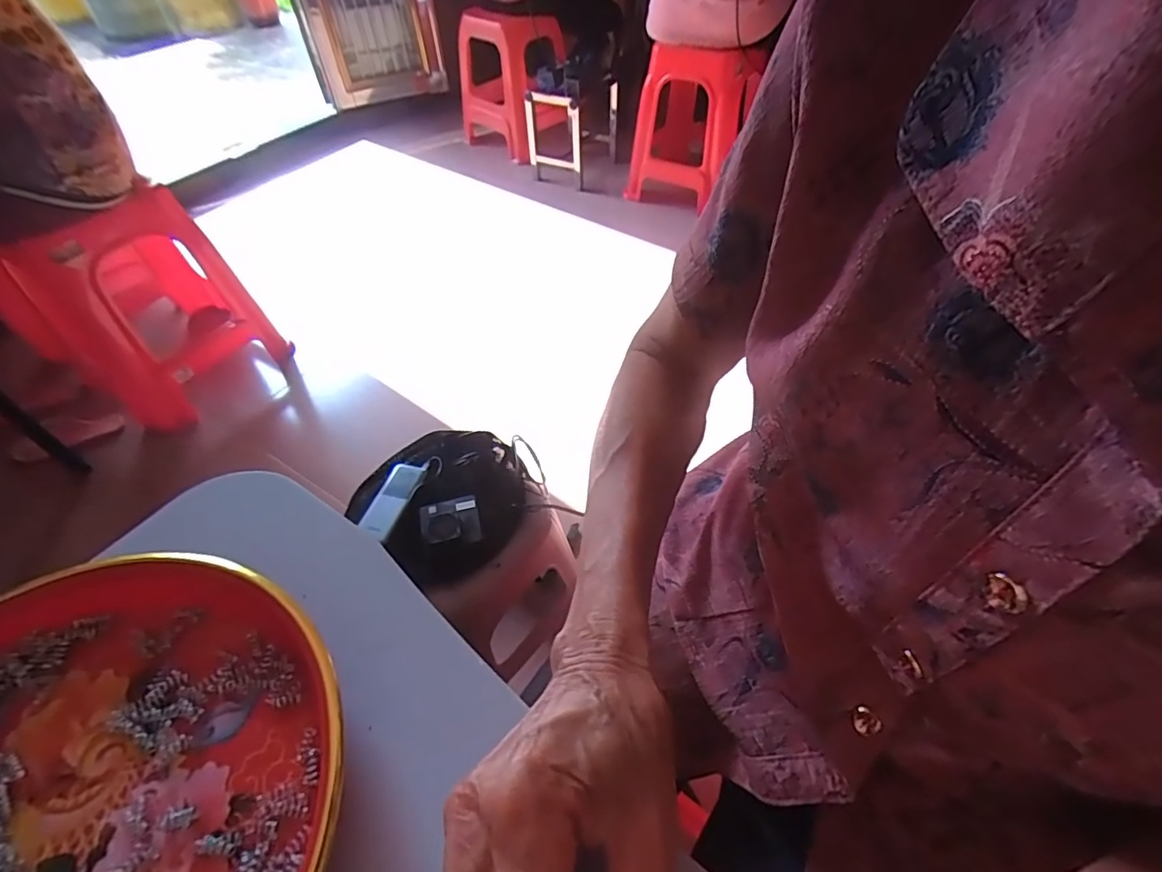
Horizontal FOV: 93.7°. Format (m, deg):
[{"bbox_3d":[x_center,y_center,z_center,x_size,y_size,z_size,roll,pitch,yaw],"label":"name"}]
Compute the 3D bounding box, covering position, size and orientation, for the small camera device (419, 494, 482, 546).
[{"bbox_3d":[-0.175,0.112,0.722,0.076,0.026,0.067,-13,50,-9],"label":"small camera device"}]

